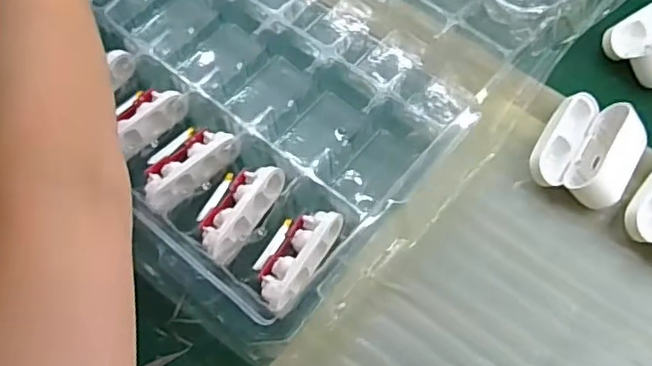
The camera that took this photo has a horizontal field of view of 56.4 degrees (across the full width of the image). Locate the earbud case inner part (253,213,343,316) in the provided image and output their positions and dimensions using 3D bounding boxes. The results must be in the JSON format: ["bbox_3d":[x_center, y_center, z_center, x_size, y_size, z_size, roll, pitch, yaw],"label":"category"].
[{"bbox_3d":[-0.018,0.039,0.329,0.030,0.017,0.061,29,68,12],"label":"earbud case inner part"}]

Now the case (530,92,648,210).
[{"bbox_3d":[0.154,-0.019,0.357,0.055,0.024,0.064,36,69,14],"label":"case"}]

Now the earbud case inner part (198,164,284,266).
[{"bbox_3d":[-0.051,0.014,0.340,0.030,0.017,0.060,28,67,11],"label":"earbud case inner part"}]

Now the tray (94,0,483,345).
[{"bbox_3d":[-0.121,-0.132,0.407,0.453,0.042,0.264,38,70,15],"label":"tray"}]

